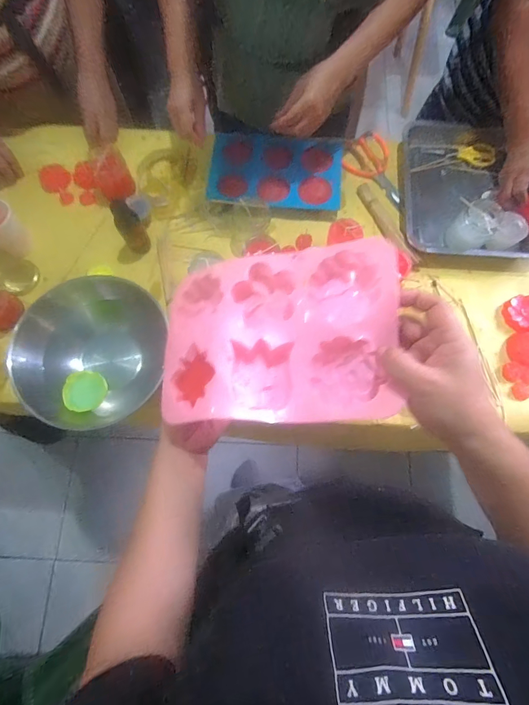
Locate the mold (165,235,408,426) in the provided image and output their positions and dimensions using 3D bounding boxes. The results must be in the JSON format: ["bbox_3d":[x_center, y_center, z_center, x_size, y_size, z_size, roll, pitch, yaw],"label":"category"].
[{"bbox_3d":[0.003,-0.017,0.352,0.241,0.049,0.167,-4,78,19],"label":"mold"}]

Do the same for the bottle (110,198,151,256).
[{"bbox_3d":[-0.243,-0.224,0.648,0.044,0.109,0.045,-31,76,-8],"label":"bottle"}]

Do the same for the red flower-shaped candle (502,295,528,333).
[{"bbox_3d":[0.472,-0.071,0.640,0.064,0.025,0.065,-26,76,-7],"label":"red flower-shaped candle"}]

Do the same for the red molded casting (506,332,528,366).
[{"bbox_3d":[0.466,-0.008,0.625,0.058,0.012,0.059,0,74,0],"label":"red molded casting"}]

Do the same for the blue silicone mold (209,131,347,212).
[{"bbox_3d":[0.024,-0.362,0.707,0.256,0.027,0.140,2,90,-2],"label":"blue silicone mold"}]

